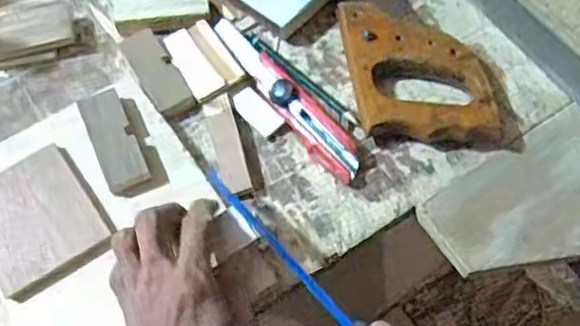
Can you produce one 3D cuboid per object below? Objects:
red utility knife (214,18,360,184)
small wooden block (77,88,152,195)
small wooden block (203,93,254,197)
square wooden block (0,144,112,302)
[{"bbox_3d":[-0.003,-0.059,0.501,0.030,0.018,0.183,-32,68,-15],"label":"red utility knife"},{"bbox_3d":[-0.132,-0.015,0.458,0.031,0.014,0.082,-22,66,-11],"label":"small wooden block"},{"bbox_3d":[-0.049,-0.015,0.477,0.021,0.014,0.089,-14,64,-8],"label":"small wooden block"},{"bbox_3d":[-0.181,0.040,0.431,0.078,0.018,0.094,-32,68,-16],"label":"square wooden block"}]

